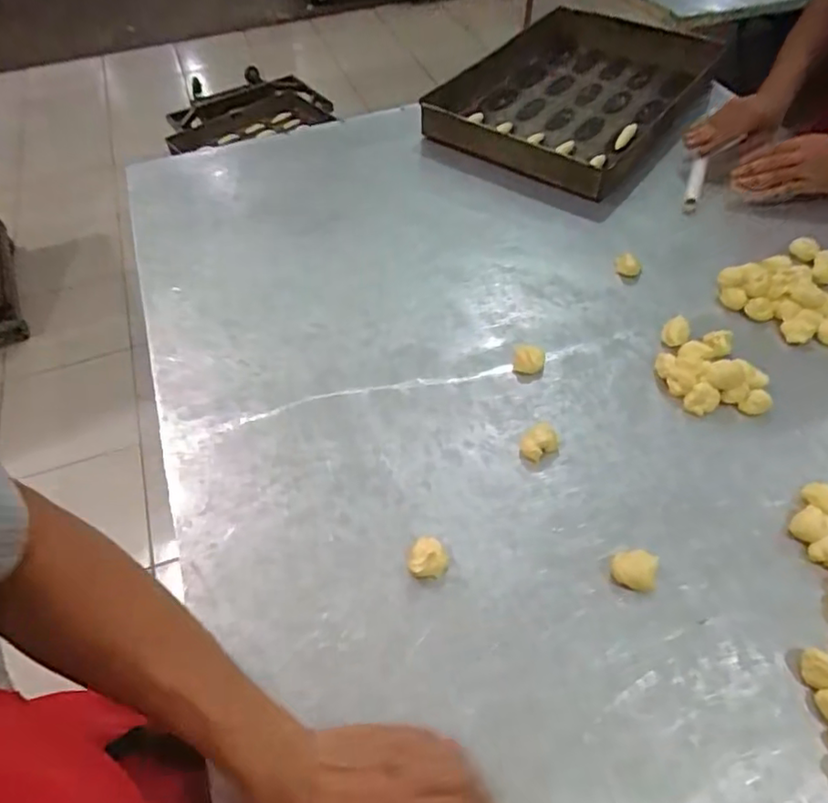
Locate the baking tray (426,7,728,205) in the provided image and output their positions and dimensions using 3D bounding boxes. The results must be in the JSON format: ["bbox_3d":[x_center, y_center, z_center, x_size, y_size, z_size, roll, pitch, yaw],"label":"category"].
[{"bbox_3d":[0.300,-0.589,1.099,0.381,0.065,0.555,29,59,23],"label":"baking tray"}]

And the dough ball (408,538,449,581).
[{"bbox_3d":[0.013,0.151,0.569,0.037,0.024,0.036,-1,52,2],"label":"dough ball"}]

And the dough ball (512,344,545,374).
[{"bbox_3d":[0.139,-0.052,0.715,0.037,0.019,0.038,5,53,7],"label":"dough ball"}]

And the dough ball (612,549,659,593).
[{"bbox_3d":[0.206,0.158,0.554,0.037,0.016,0.034,-1,52,2],"label":"dough ball"}]

